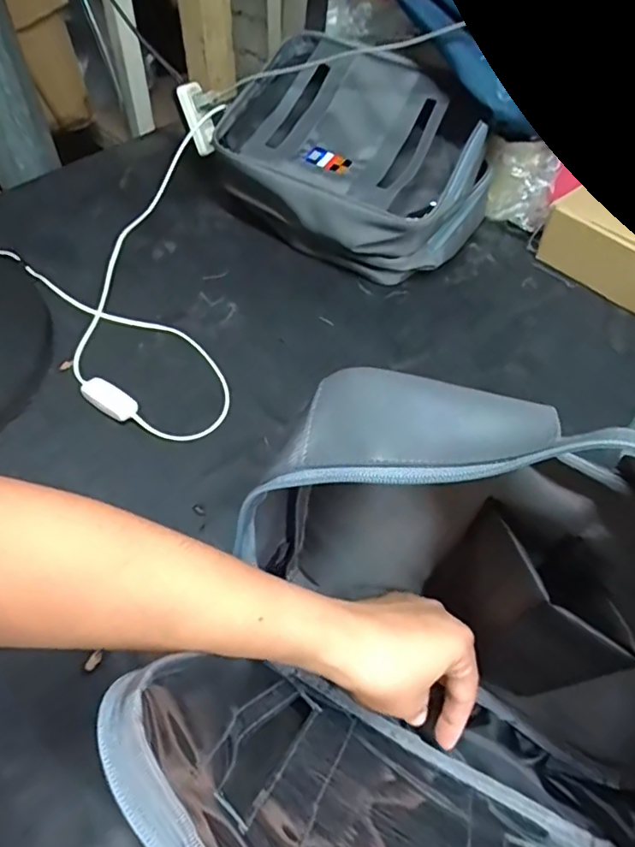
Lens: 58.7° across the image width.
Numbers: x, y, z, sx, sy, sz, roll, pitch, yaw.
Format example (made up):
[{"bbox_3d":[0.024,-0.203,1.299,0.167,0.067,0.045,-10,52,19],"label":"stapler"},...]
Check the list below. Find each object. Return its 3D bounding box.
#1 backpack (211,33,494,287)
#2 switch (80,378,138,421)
[{"bbox_3d":[0.037,-0.308,0.672,0.233,0.152,0.299,-36,62,-26],"label":"backpack"},{"bbox_3d":[-0.192,-0.021,0.524,0.058,0.016,0.026,32,57,19],"label":"switch"}]

